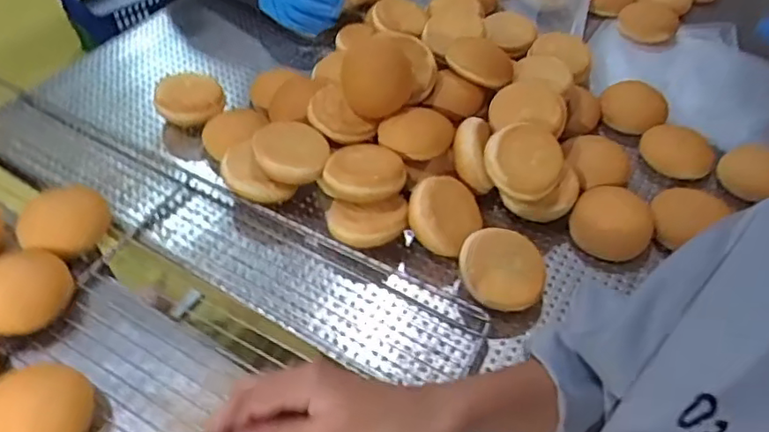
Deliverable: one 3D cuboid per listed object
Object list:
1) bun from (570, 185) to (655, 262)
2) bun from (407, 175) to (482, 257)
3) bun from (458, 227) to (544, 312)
[{"bbox_3d":[0.285,0.007,0.760,0.098,0.057,0.087,23,53,17],"label":"bun"},{"bbox_3d":[0.072,-0.006,0.739,0.090,0.028,0.087,8,72,-25],"label":"bun"},{"bbox_3d":[0.134,0.062,0.706,0.097,0.031,0.090,4,66,-10],"label":"bun"}]

